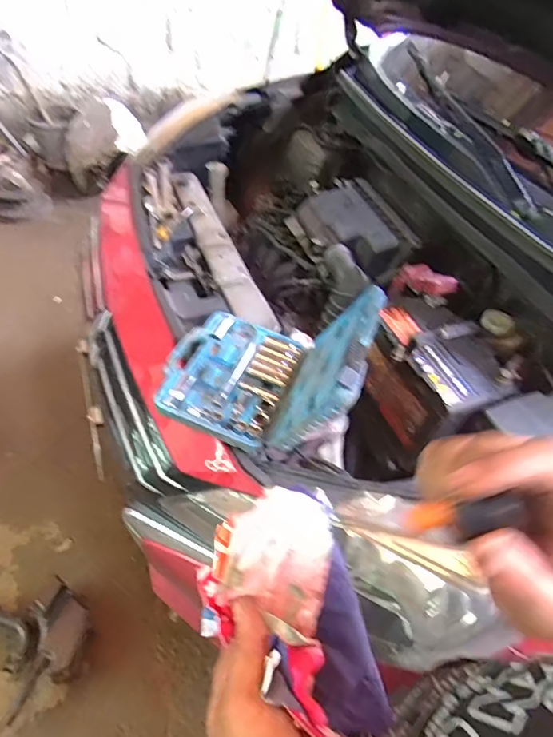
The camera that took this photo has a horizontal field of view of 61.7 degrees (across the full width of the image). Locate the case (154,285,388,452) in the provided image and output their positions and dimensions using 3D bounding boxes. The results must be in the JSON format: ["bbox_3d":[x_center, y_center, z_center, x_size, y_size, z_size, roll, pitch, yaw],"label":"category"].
[{"bbox_3d":[-0.013,-0.038,0.687,0.278,0.200,0.255,16,48,7],"label":"case"}]

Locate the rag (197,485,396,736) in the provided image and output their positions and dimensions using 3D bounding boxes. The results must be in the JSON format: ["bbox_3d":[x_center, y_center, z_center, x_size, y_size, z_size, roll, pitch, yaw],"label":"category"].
[{"bbox_3d":[0.009,0.162,0.309,0.100,0.058,0.155,-12,53,-15],"label":"rag"}]

